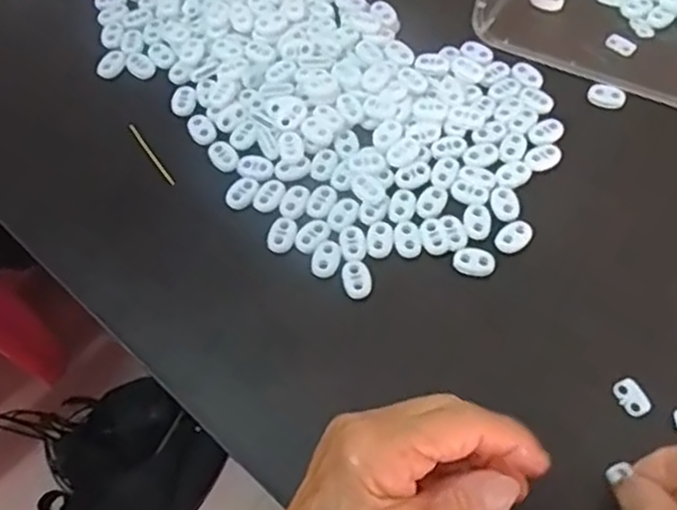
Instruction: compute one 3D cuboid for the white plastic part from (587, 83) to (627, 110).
[{"bbox_3d":[0.170,-0.101,0.446,0.023,0.004,0.018,19,65,12],"label":"white plastic part"}]

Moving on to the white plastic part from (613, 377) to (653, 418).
[{"bbox_3d":[0.149,0.073,0.361,0.013,0.006,0.020,-26,64,-11],"label":"white plastic part"}]

